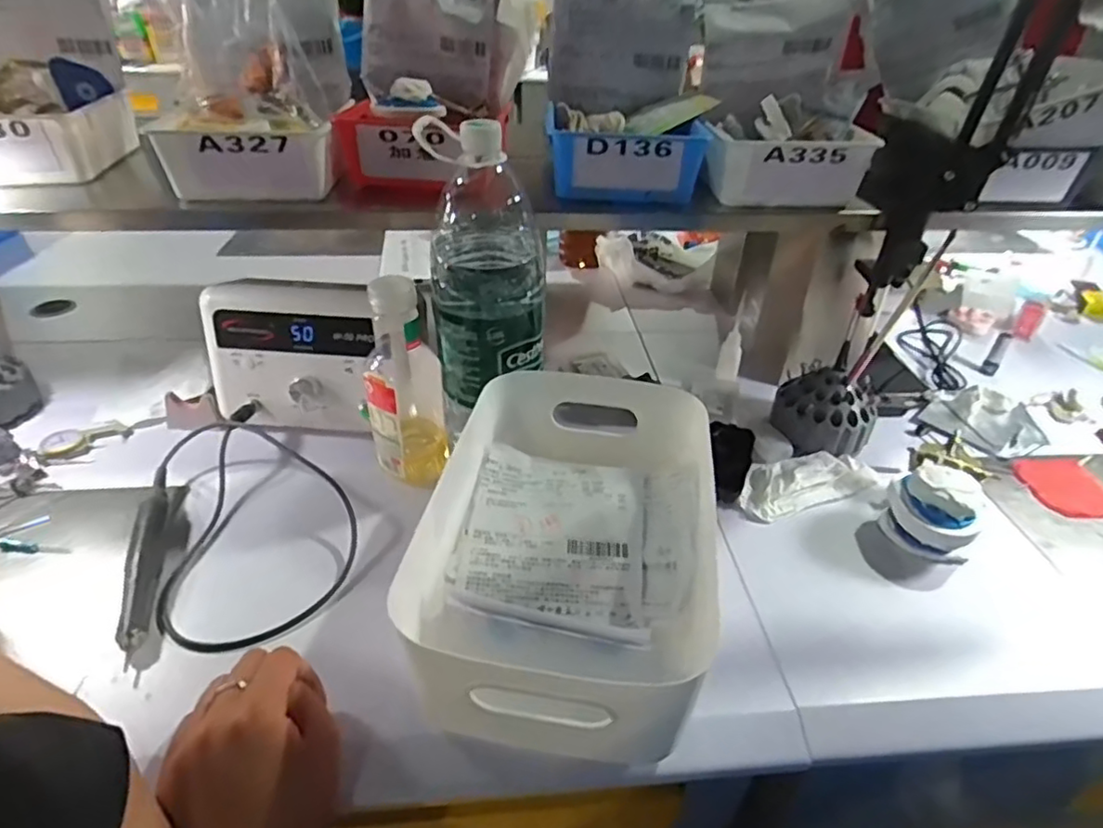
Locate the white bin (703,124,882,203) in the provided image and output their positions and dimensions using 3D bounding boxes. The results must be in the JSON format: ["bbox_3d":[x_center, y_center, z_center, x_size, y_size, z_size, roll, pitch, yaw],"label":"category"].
[{"bbox_3d":[0.229,-0.252,0.629,0.154,0.059,0.114,1,36,-2],"label":"white bin"}]

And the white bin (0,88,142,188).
[{"bbox_3d":[-0.517,-0.276,0.621,0.140,0.059,0.134,-4,36,-9],"label":"white bin"}]

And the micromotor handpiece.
[{"bbox_3d":[-0.341,0.120,0.527,0.023,0.024,0.193,-9,37,-16],"label":"micromotor handpiece"}]

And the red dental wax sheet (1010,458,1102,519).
[{"bbox_3d":[0.530,0.073,0.645,0.082,0.012,0.081,4,36,2],"label":"red dental wax sheet"}]

